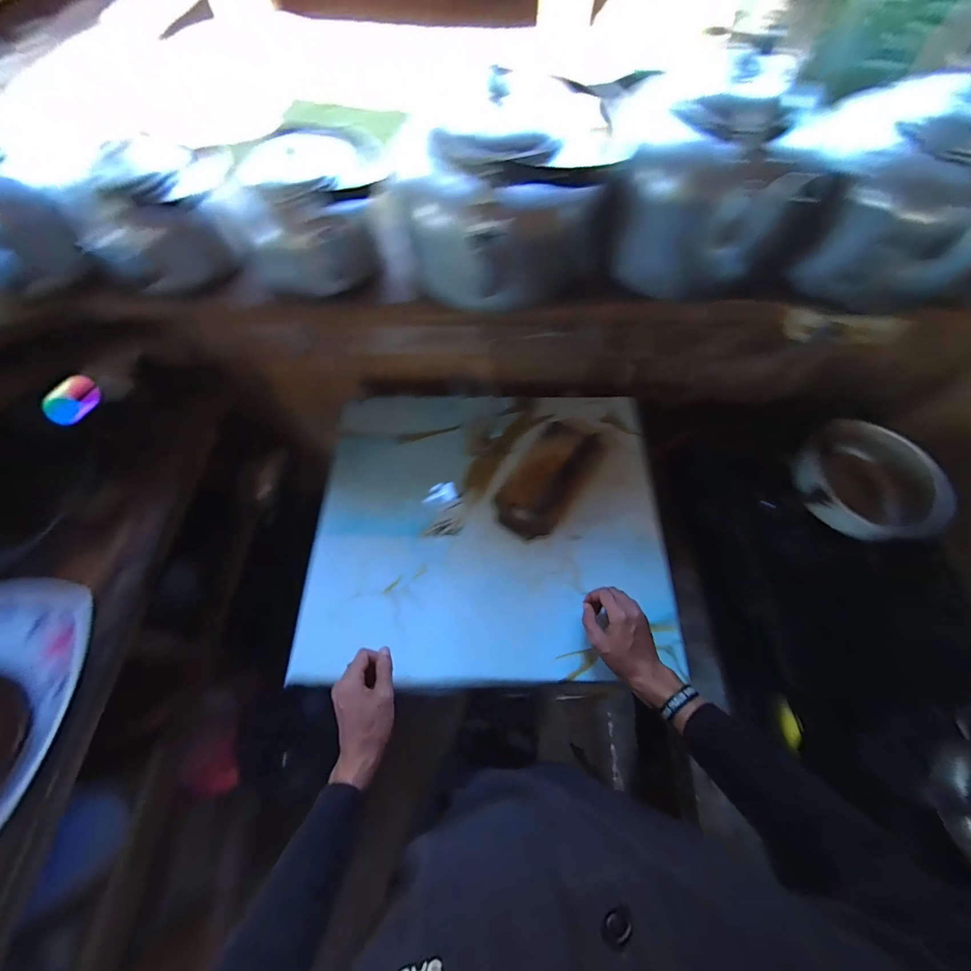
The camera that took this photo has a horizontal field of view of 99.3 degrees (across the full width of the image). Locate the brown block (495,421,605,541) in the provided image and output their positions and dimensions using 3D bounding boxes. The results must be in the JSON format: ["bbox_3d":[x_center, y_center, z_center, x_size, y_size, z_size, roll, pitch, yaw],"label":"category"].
[{"bbox_3d":[0.110,-0.014,0.718,0.111,0.023,0.227,29,67,14],"label":"brown block"}]

